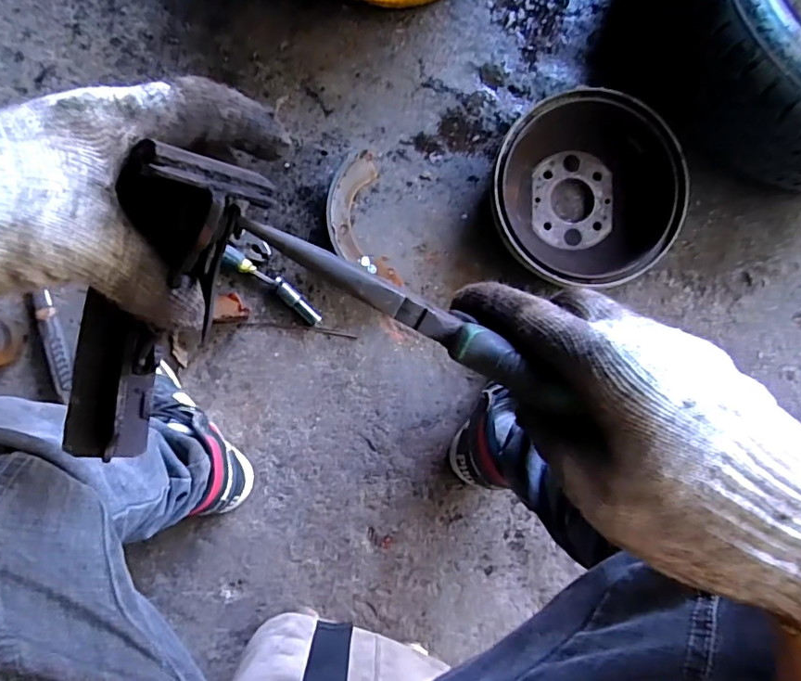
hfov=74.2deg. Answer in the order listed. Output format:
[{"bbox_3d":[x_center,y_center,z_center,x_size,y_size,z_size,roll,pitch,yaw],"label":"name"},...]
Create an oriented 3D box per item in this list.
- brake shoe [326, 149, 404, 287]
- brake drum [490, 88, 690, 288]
[{"bbox_3d":[-0.057,-0.158,0.710,0.076,0.046,0.179,-12,88,-5],"label":"brake shoe"},{"bbox_3d":[0.242,-0.197,0.712,0.244,0.074,0.249,0,92,-2],"label":"brake drum"}]

